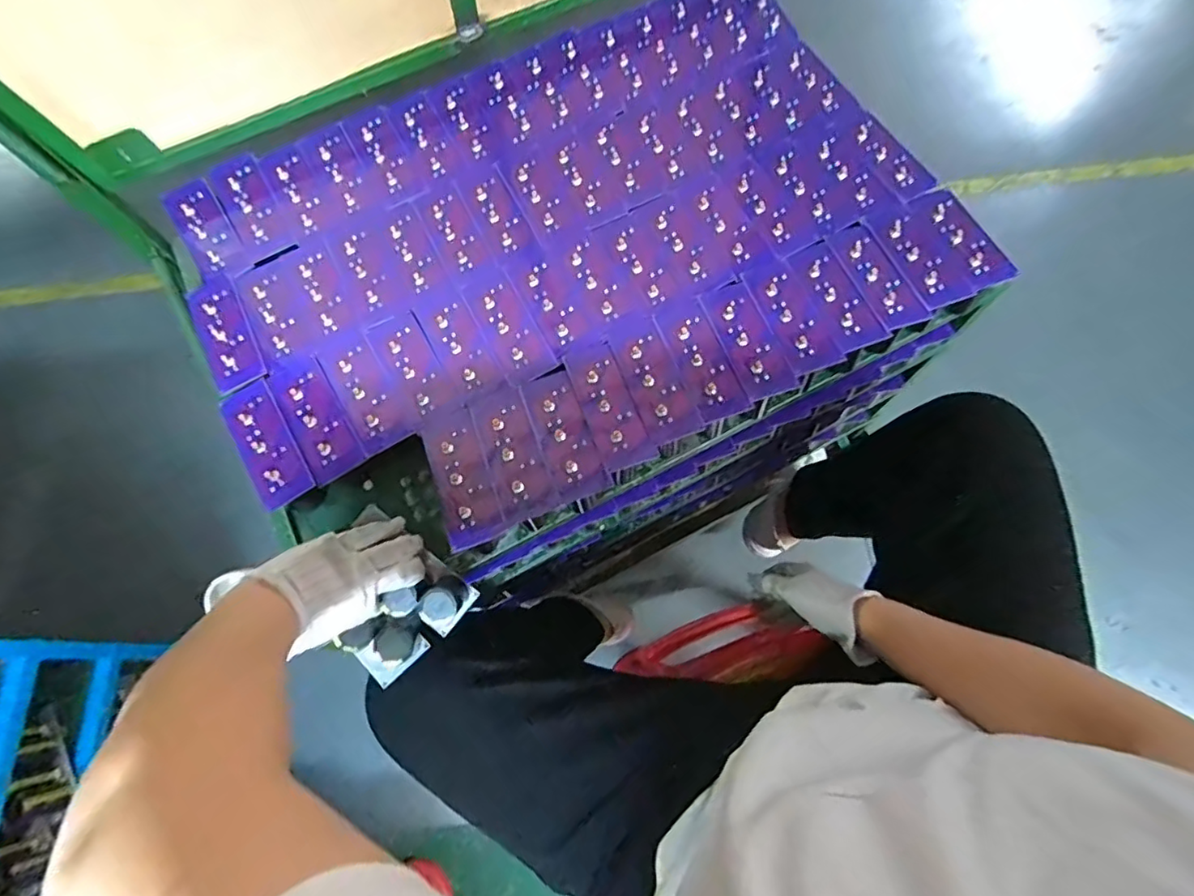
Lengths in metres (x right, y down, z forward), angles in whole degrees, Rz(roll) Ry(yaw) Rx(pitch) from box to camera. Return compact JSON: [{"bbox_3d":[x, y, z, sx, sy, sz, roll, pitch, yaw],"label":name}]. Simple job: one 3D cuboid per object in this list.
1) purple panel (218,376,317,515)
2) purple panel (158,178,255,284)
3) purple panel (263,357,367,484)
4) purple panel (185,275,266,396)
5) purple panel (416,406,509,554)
[{"bbox_3d":[-0.330,-0.007,0.577,0.050,0.006,0.132,-31,73,-8],"label":"purple panel"},{"bbox_3d":[-0.445,-0.248,0.660,0.054,0.013,0.138,-32,73,-8],"label":"purple panel"},{"bbox_3d":[-0.285,-0.032,0.585,0.053,0.004,0.132,-32,73,-8],"label":"purple panel"},{"bbox_3d":[-0.399,-0.124,0.621,0.051,0.004,0.142,-28,72,-7],"label":"purple panel"},{"bbox_3d":[-0.130,0.027,0.557,0.054,0.008,0.131,-22,68,-5],"label":"purple panel"}]

